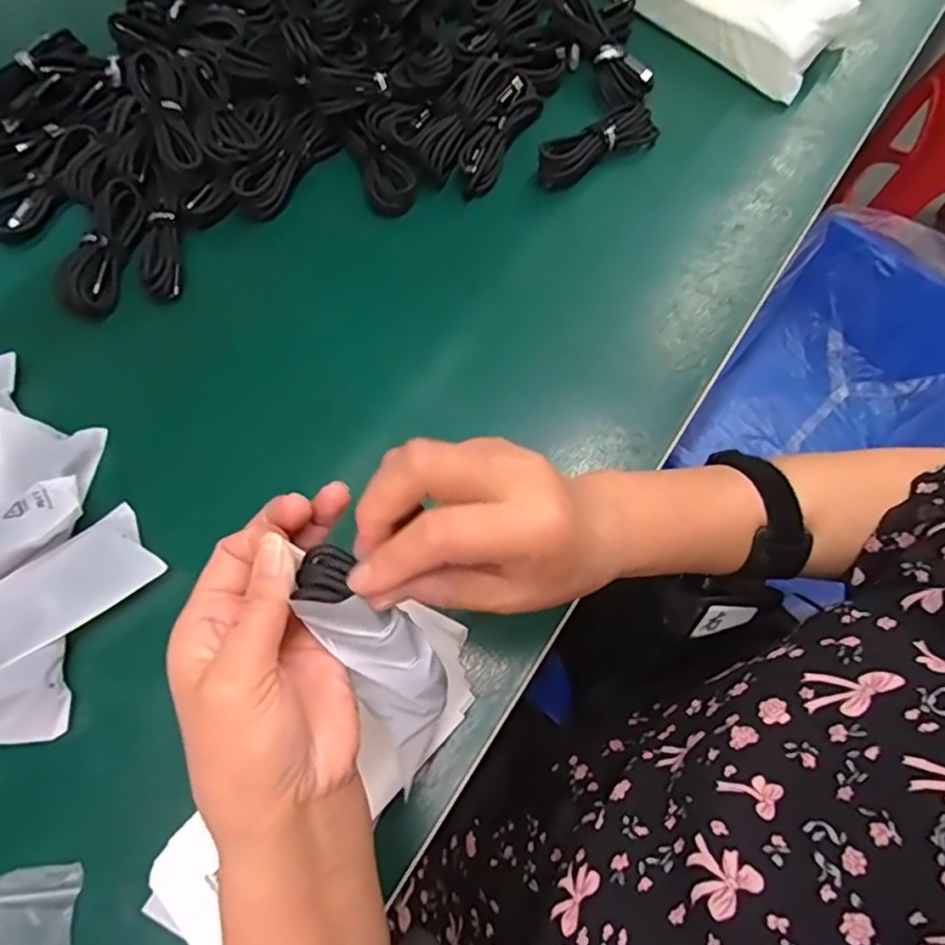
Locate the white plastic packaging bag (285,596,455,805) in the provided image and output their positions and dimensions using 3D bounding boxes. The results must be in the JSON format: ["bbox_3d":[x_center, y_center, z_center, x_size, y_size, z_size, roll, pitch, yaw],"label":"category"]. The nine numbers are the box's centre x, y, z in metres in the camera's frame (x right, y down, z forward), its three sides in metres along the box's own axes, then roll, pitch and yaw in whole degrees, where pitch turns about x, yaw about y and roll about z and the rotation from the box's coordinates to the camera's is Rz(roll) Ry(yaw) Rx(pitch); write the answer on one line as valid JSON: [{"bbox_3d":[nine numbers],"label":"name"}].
[{"bbox_3d":[-0.034,0.088,0.272,0.039,0.108,0.015,-30,30,-12],"label":"white plastic packaging bag"}]

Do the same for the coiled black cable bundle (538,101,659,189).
[{"bbox_3d":[0.101,-0.264,0.505,0.113,0.027,0.037,-35,75,-13],"label":"coiled black cable bundle"}]

